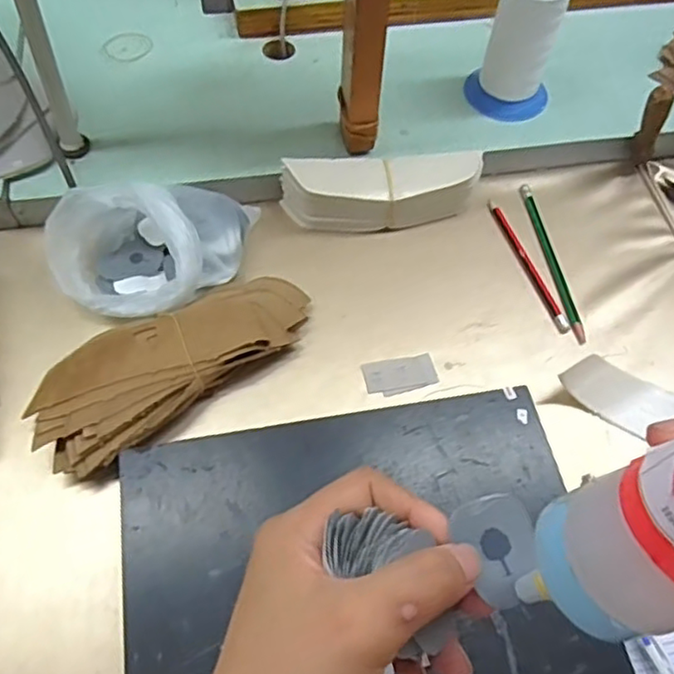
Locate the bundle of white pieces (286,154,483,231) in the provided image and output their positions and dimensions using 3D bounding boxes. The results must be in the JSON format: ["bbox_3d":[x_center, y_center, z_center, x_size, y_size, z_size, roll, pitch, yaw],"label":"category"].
[{"bbox_3d":[0.041,-0.130,0.582,0.172,0.047,0.048,-7,61,-7],"label":"bundle of white pieces"}]

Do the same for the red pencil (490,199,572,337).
[{"bbox_3d":[0.169,-0.066,0.577,0.010,0.004,0.144,-15,62,-12],"label":"red pencil"}]

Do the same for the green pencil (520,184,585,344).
[{"bbox_3d":[0.190,-0.070,0.580,0.011,0.004,0.169,-5,61,-6],"label":"green pencil"}]

